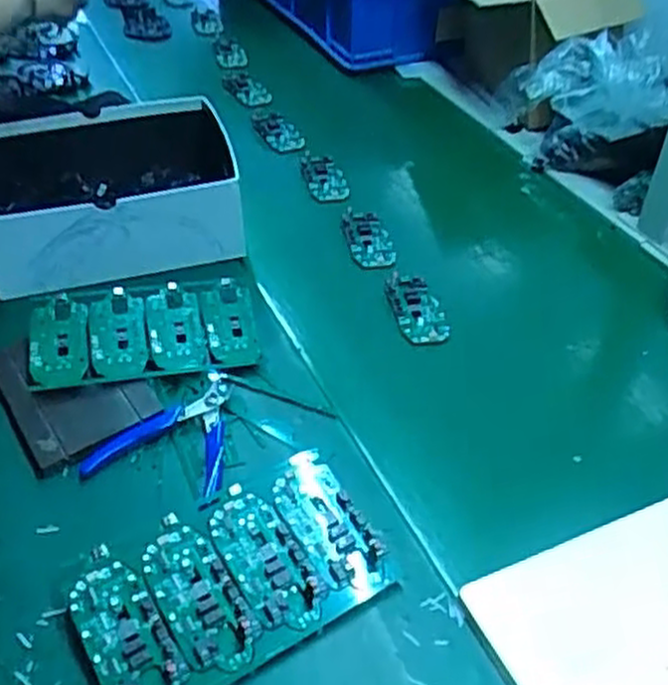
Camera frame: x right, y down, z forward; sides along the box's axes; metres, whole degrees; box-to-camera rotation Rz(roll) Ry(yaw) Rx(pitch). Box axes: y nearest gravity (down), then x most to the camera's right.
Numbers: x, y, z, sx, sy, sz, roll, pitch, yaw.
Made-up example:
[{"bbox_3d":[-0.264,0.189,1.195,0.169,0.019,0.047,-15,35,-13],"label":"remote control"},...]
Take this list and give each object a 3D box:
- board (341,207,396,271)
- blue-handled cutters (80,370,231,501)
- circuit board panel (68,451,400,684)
[{"bbox_3d":[0.036,-0.106,0.814,0.049,0.020,0.091,-5,42,-7],"label":"board"},{"bbox_3d":[-0.111,0.061,0.580,0.101,0.017,0.117,13,43,12],"label":"blue-handled cutters"},{"bbox_3d":[-0.064,0.148,0.489,0.184,0.022,0.107,-22,47,-24],"label":"circuit board panel"}]

